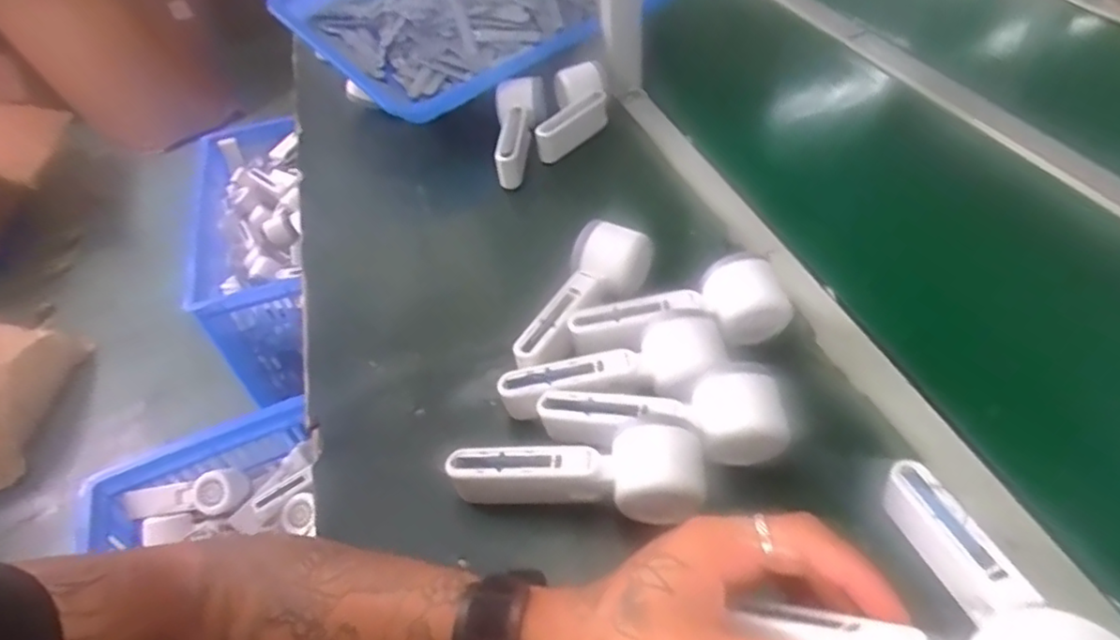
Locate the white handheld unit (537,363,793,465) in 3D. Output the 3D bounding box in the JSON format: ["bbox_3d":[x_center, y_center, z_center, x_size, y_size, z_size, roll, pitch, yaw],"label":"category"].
[{"bbox_3d":[0.068,0.063,0.429,0.163,0.044,0.056,-1,47,5],"label":"white handheld unit"}]

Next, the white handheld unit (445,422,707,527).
[{"bbox_3d":[0.011,0.100,0.423,0.167,0.056,0.057,5,48,11],"label":"white handheld unit"}]

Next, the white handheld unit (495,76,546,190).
[{"bbox_3d":[-0.052,-0.216,0.710,0.049,0.055,0.151,3,65,10],"label":"white handheld unit"}]

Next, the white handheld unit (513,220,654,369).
[{"bbox_3d":[0.012,-0.022,0.517,0.055,0.047,0.158,26,55,27],"label":"white handheld unit"}]

